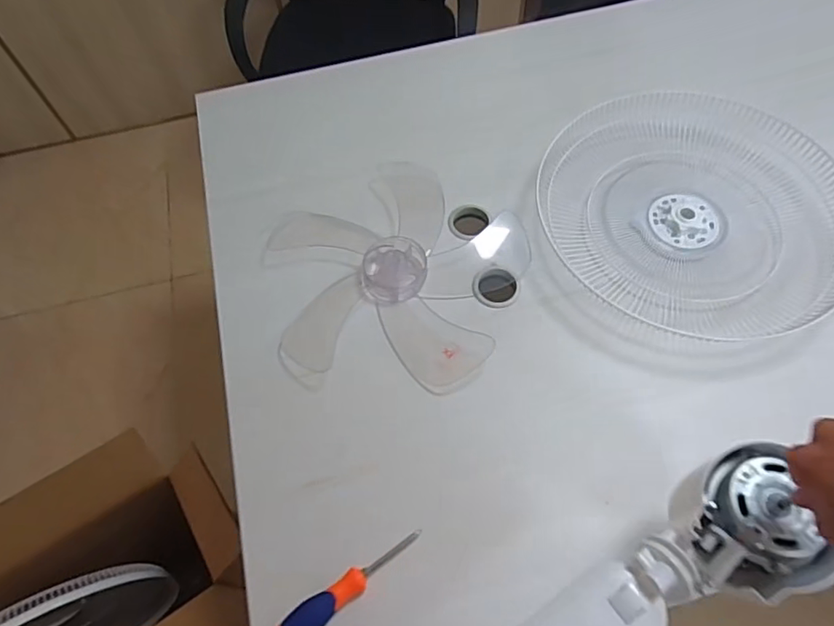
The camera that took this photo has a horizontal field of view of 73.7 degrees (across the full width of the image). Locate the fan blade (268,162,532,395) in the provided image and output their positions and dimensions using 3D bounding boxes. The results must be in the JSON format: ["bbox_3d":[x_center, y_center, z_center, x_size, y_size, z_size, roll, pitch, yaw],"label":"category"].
[{"bbox_3d":[-0.036,-0.068,0.805,0.367,0.050,0.329,9,61,8],"label":"fan blade"}]

